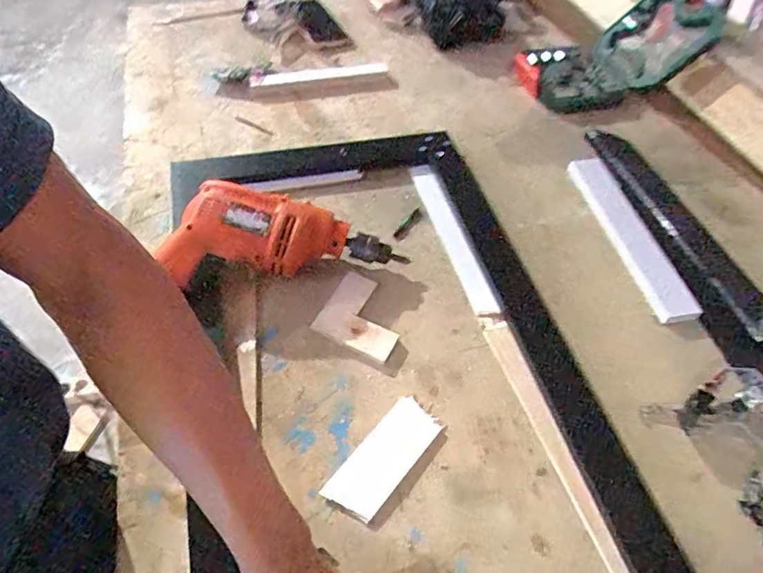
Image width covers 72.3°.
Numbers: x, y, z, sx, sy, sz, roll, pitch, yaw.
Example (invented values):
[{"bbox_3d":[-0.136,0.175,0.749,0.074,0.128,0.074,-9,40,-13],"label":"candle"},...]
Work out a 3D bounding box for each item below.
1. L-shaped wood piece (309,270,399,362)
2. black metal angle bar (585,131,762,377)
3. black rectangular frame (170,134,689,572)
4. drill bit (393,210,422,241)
[{"bbox_3d":[-0.019,0.032,0.582,0.088,0.011,0.083,28,69,7],"label":"L-shaped wood piece"},{"bbox_3d":[0.372,-0.057,0.654,0.064,0.038,0.432,-6,52,-10],"label":"black metal angle bar"},{"bbox_3d":[0.006,0.068,0.547,0.406,0.049,0.677,-11,53,-11],"label":"black rectangular frame"},{"bbox_3d":[0.035,-0.079,0.682,0.015,0.010,0.058,29,56,19],"label":"drill bit"}]

